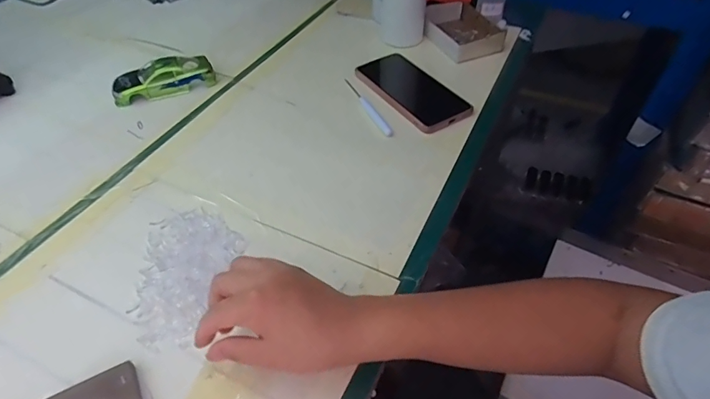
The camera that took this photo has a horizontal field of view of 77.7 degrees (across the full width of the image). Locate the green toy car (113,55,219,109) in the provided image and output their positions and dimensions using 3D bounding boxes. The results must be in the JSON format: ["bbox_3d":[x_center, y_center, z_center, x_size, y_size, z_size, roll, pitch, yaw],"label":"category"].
[{"bbox_3d":[-0.254,-0.161,0.584,0.128,0.034,0.043,-19,50,-15],"label":"green toy car"}]

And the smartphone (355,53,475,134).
[{"bbox_3d":[0.074,-0.150,0.588,0.086,0.007,0.180,-26,52,-21],"label":"smartphone"}]

